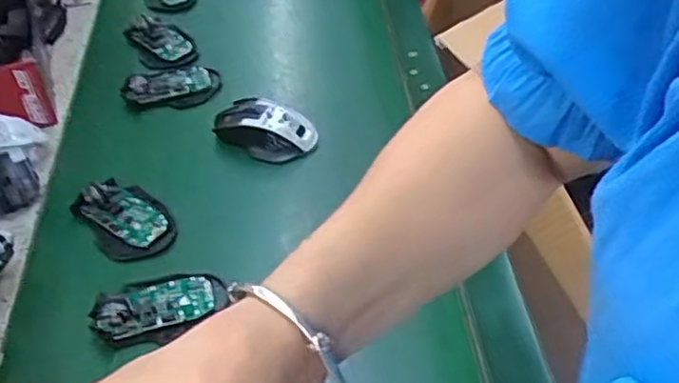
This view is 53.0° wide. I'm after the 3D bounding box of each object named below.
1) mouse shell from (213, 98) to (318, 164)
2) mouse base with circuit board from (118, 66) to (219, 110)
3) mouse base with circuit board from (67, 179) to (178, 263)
[{"bbox_3d":[-0.087,-0.072,0.761,0.114,0.037,0.070,19,49,19],"label":"mouse shell"},{"bbox_3d":[-0.205,-0.129,0.833,0.115,0.016,0.066,-16,47,-14],"label":"mouse base with circuit board"},{"bbox_3d":[-0.214,0.022,0.677,0.071,0.021,0.107,-32,53,-26],"label":"mouse base with circuit board"}]

